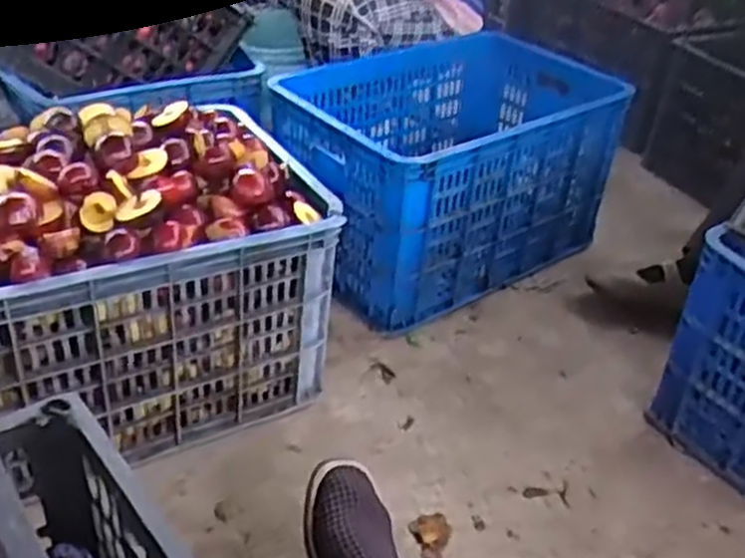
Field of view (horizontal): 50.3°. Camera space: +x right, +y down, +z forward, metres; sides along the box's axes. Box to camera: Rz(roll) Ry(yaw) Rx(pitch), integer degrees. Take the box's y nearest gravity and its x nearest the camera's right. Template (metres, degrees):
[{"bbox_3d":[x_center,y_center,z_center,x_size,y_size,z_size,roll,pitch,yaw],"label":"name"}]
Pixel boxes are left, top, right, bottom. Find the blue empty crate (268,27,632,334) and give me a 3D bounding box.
[{"bbox_3d":[0.114,-0.190,1.395,0.536,0.334,0.409,-15,41,-29],"label":"blue empty crate"}]

